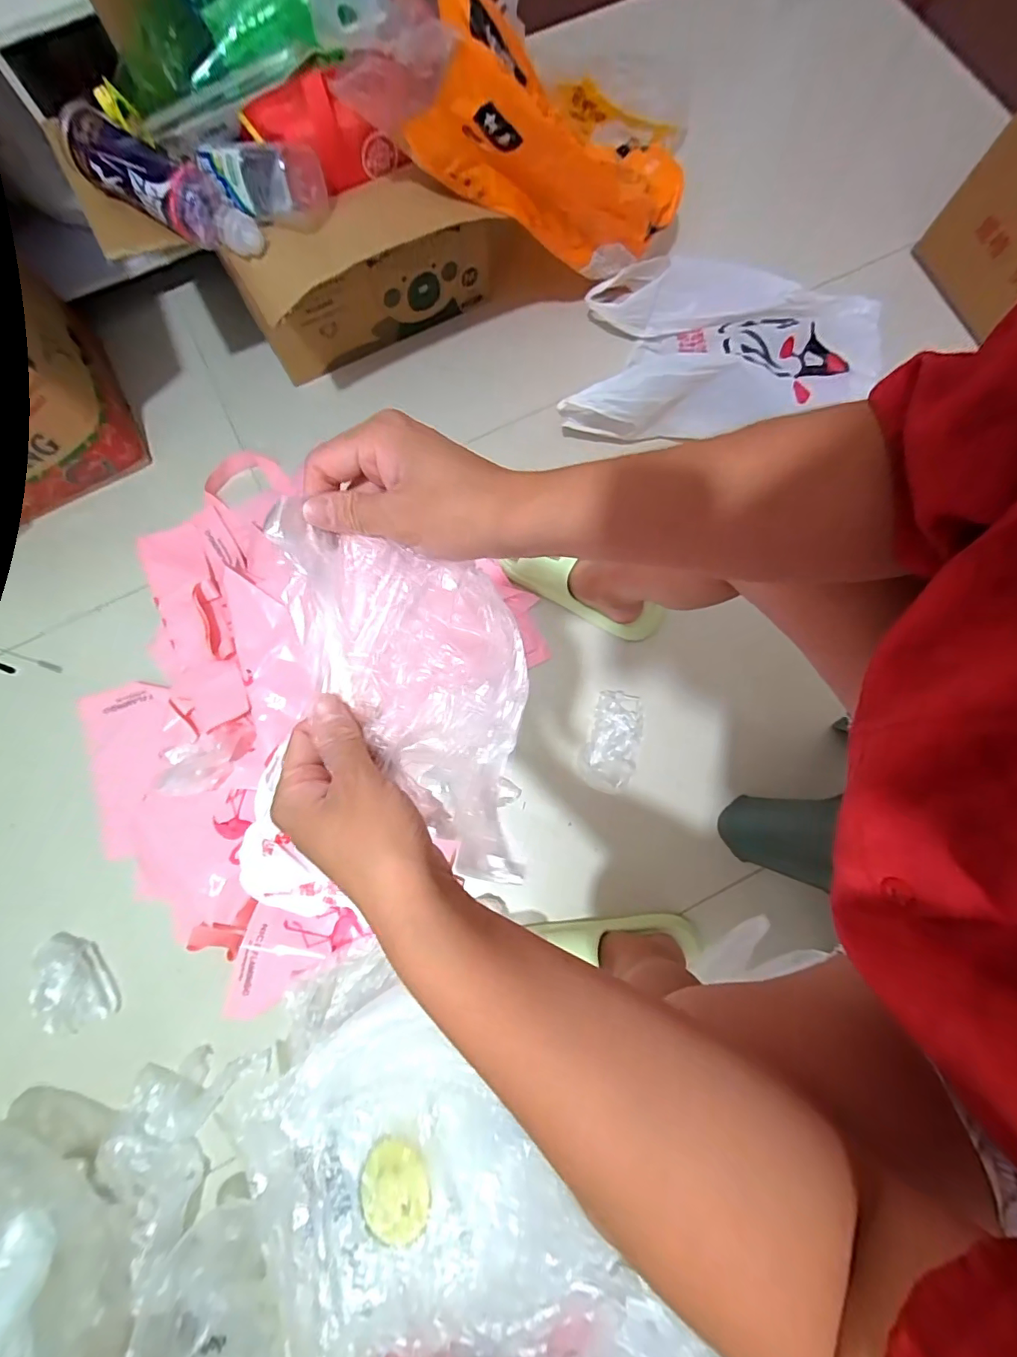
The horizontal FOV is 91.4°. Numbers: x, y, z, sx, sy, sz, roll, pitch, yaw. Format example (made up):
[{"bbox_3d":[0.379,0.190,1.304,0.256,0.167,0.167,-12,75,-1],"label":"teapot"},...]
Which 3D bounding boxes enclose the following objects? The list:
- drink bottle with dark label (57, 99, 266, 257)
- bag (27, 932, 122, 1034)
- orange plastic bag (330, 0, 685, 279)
[{"bbox_3d":[-0.410,-0.592,0.596,0.242,0.076,0.075,28,80,6],"label":"drink bottle with dark label"},{"bbox_3d":[-0.586,0.404,0.659,0.074,0.043,0.130,-31,80,-5],"label":"bag"},{"bbox_3d":[0.042,-0.741,0.687,0.593,0.173,0.246,-28,77,-41],"label":"orange plastic bag"}]

